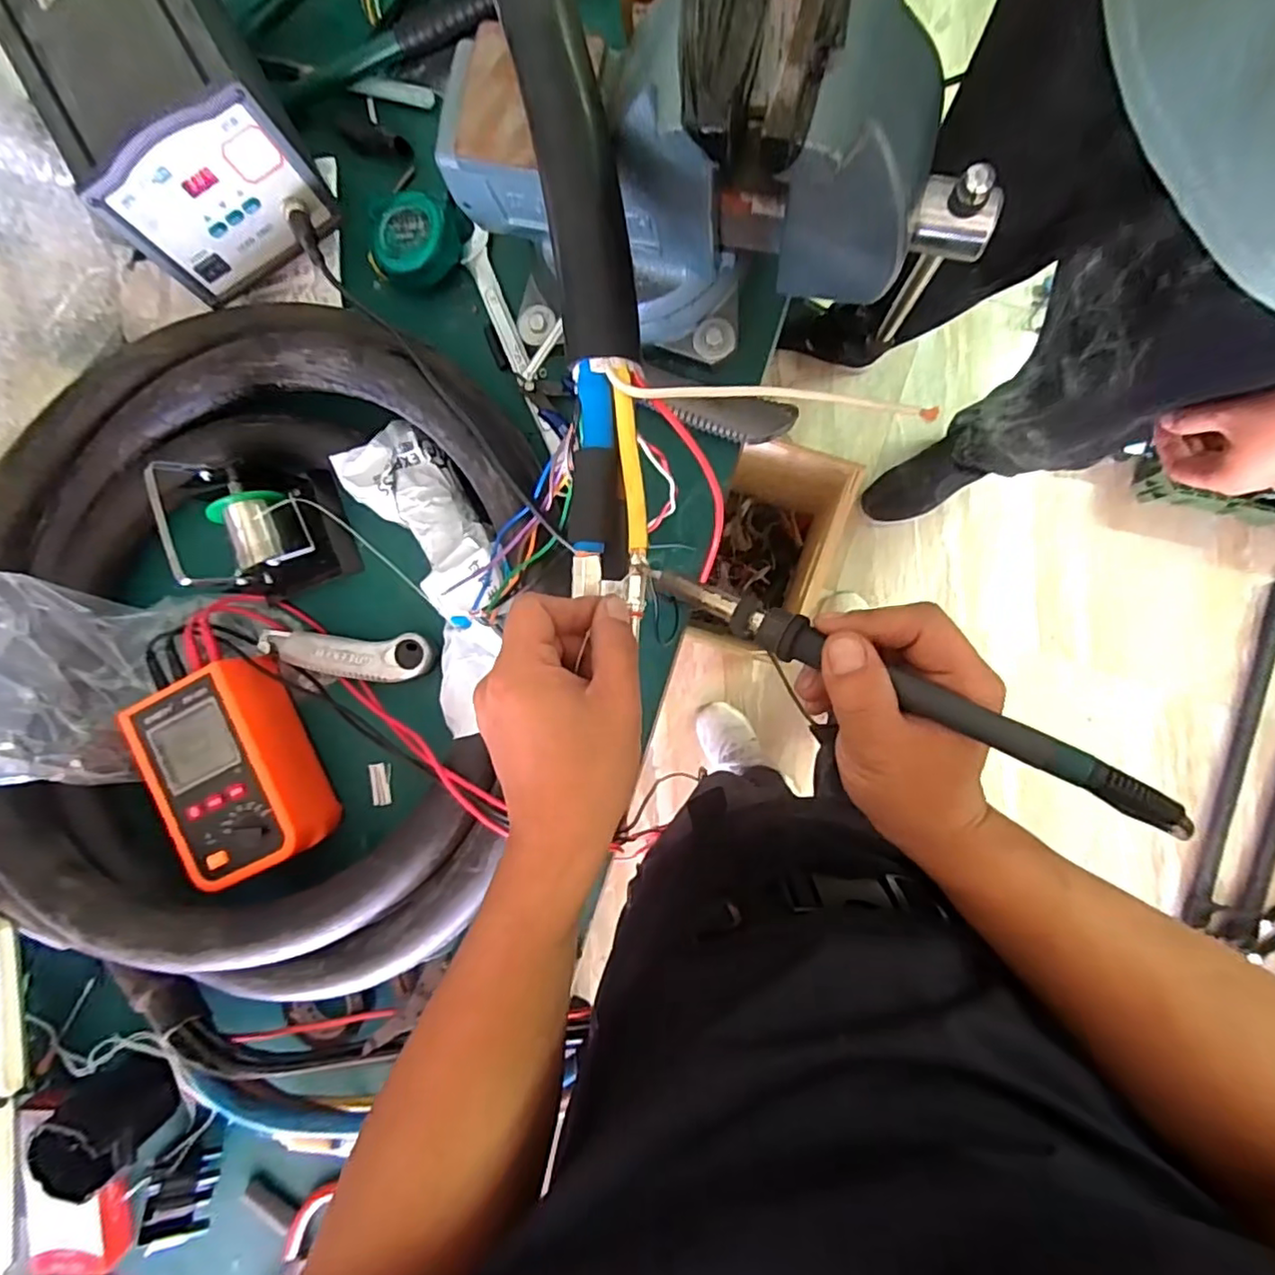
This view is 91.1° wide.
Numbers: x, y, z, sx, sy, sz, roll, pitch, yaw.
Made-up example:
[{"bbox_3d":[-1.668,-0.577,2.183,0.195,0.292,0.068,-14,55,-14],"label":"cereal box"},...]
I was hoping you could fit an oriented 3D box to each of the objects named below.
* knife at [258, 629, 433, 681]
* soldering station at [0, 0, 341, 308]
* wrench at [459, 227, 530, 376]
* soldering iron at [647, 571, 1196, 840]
[{"bbox_3d":[-0.236,0.015,0.496,0.150,0.014,0.037,1,92,9],"label":"knife"},{"bbox_3d":[-0.323,-0.370,0.451,0.132,0.120,0.203,-27,88,9],"label":"soldering station"},{"bbox_3d":[-0.112,-0.261,0.485,0.023,0.005,0.129,-19,82,5],"label":"wrench"},{"bbox_3d":[0.103,0.017,0.267,0.231,0.015,0.018,27,96,21],"label":"soldering iron"}]

